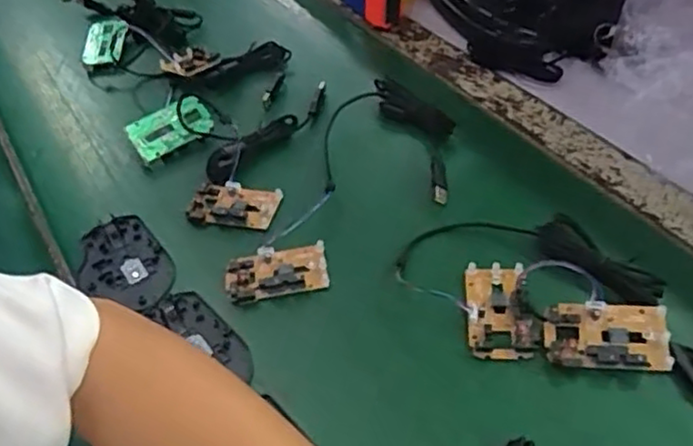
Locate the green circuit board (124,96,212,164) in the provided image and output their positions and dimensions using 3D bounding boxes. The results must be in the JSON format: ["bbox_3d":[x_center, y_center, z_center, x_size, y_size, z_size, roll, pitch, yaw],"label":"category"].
[{"bbox_3d":[-0.168,-0.092,0.660,0.077,0.016,0.048,-26,63,-16],"label":"green circuit board"}]

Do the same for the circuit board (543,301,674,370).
[{"bbox_3d":[0.172,0.076,0.454,0.077,0.011,0.042,2,62,10],"label":"circuit board"}]

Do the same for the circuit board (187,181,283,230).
[{"bbox_3d":[-0.097,-0.014,0.594,0.076,0.014,0.044,8,47,14],"label":"circuit board"}]

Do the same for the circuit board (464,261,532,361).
[{"bbox_3d":[0.107,0.061,0.486,0.041,0.012,0.078,-1,45,6],"label":"circuit board"}]

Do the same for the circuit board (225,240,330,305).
[{"bbox_3d":[-0.055,0.038,0.531,0.077,0.008,0.045,-8,45,-1],"label":"circuit board"}]

